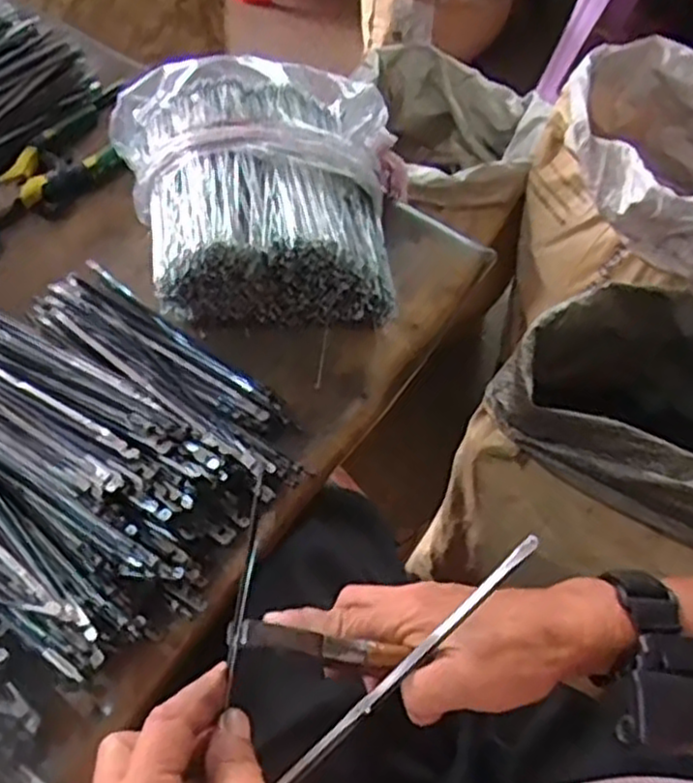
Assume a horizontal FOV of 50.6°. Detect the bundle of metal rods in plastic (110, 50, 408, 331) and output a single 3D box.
[{"bbox_3d":[-0.066,-0.153,0.561,0.227,0.091,0.203,-1,58,-5],"label":"bundle of metal rods in plastic"}]

